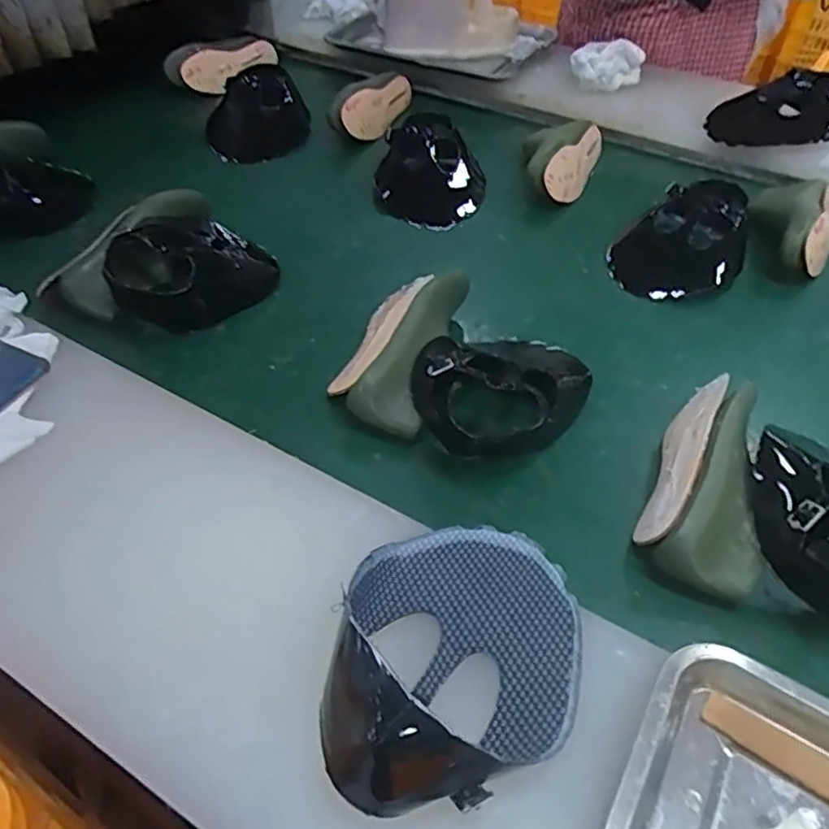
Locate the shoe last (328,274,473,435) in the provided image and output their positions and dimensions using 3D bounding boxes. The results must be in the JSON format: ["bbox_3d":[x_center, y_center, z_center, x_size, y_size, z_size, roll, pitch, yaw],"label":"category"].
[{"bbox_3d":[-0.016,-0.081,0.677,0.098,0.084,0.212,14,49,10],"label":"shoe last"}]

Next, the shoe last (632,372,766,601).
[{"bbox_3d":[0.262,0.051,0.567,0.090,0.074,0.211,16,49,11],"label":"shoe last"}]

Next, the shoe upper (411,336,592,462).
[{"bbox_3d":[0.096,-0.048,0.644,0.154,0.087,0.194,29,53,21],"label":"shoe upper"}]

